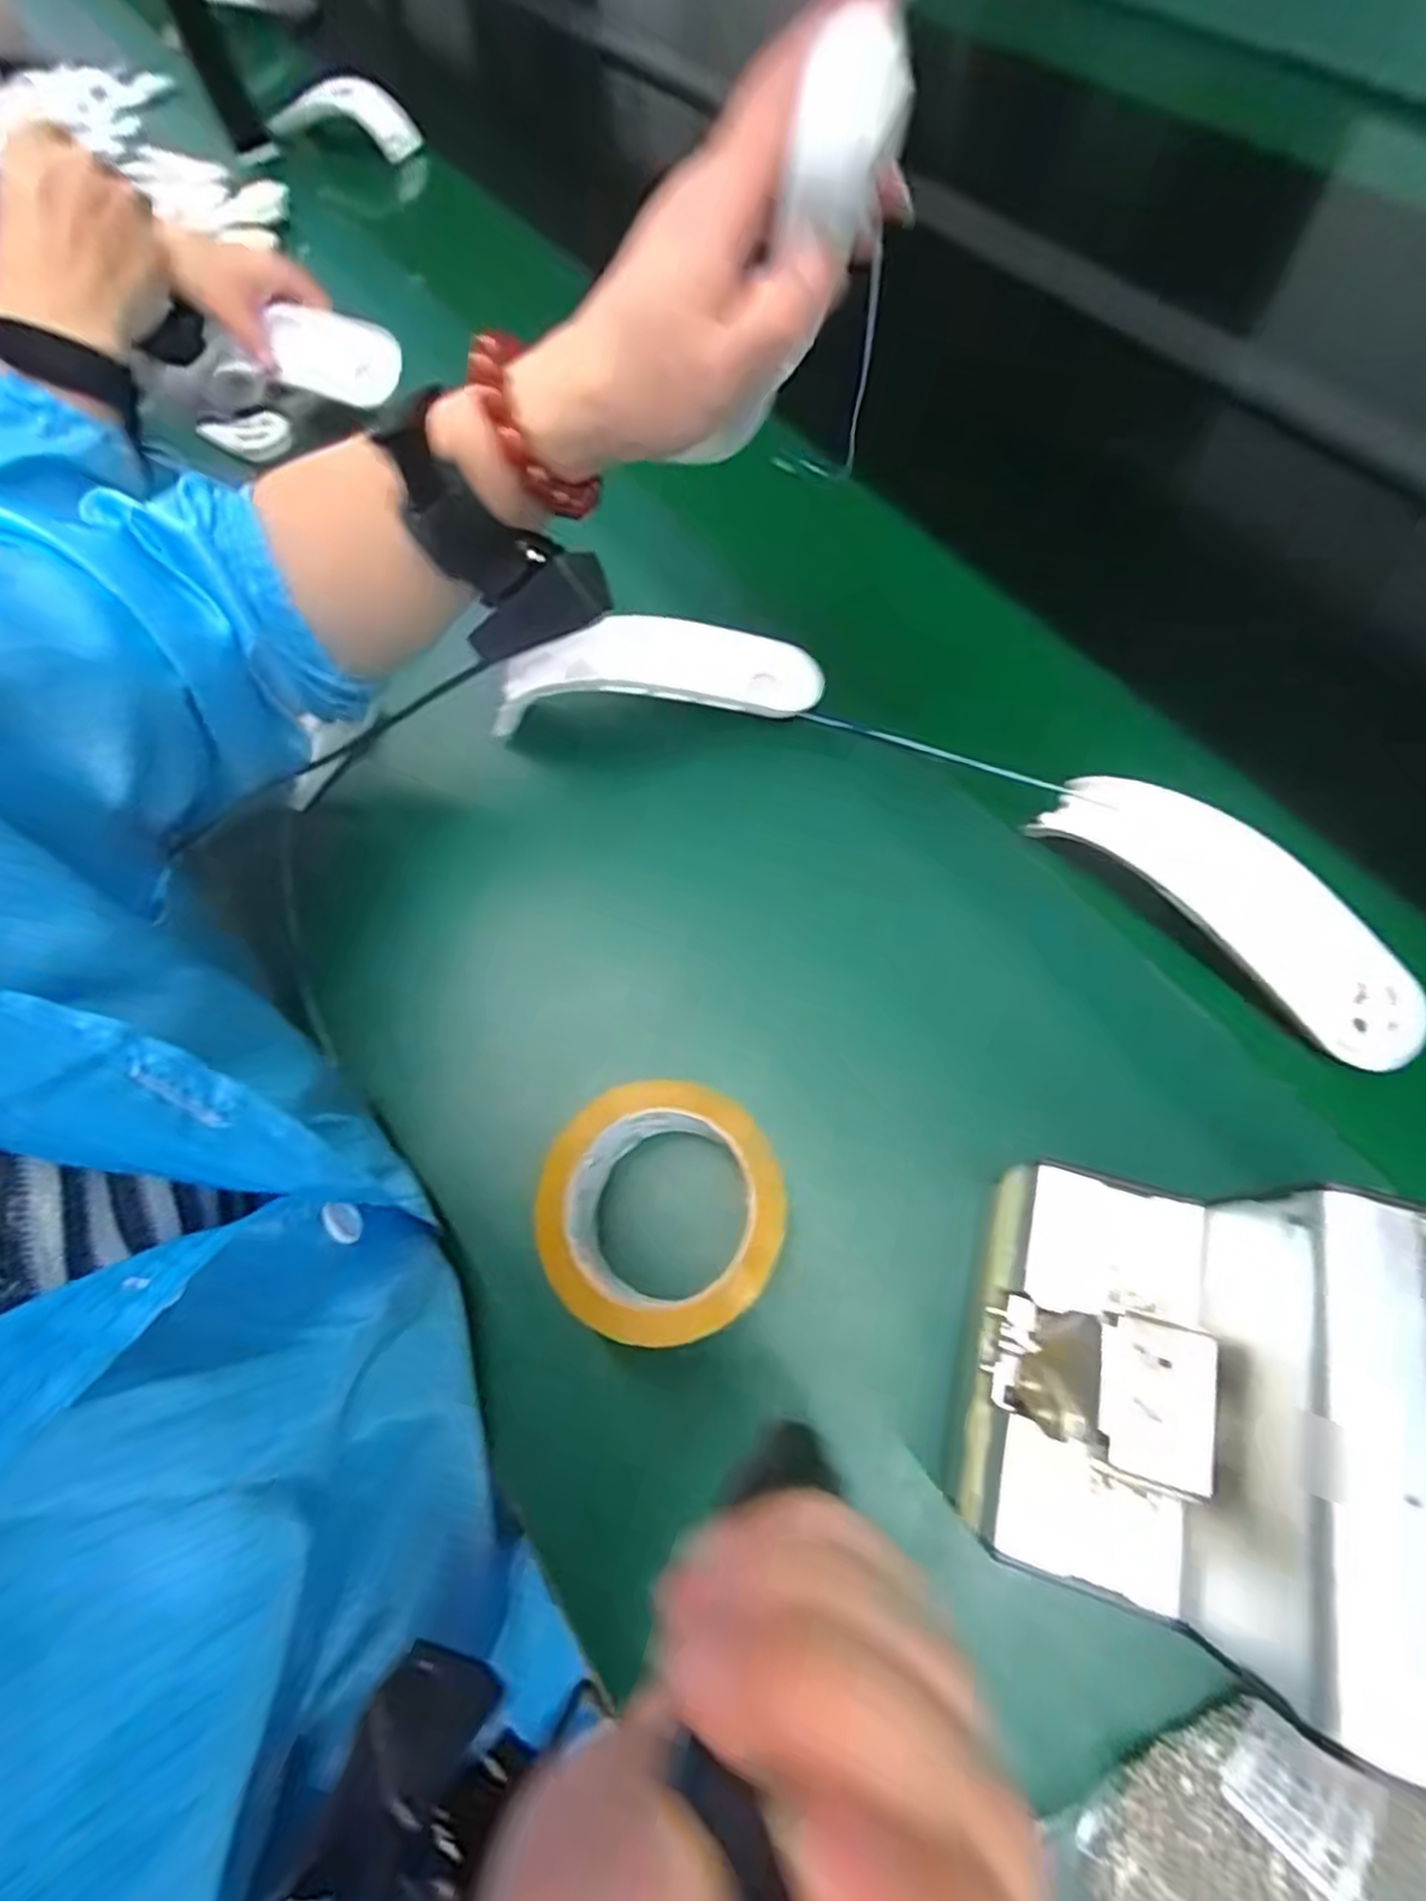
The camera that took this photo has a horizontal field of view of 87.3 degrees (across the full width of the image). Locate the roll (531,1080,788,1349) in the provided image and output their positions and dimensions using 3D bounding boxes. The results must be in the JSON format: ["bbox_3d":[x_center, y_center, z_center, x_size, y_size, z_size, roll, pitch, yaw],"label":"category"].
[{"bbox_3d":[-0.021,0.114,0.331,0.101,0.048,0.101,-1,68,2],"label":"roll"}]

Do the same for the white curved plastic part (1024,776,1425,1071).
[{"bbox_3d":[0.256,-0.022,0.369,0.044,0.047,0.194,-40,72,-12],"label":"white curved plastic part"}]

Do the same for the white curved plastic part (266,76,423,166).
[{"bbox_3d":[-0.421,-0.945,0.843,0.193,0.049,0.034,21,71,11],"label":"white curved plastic part"}]

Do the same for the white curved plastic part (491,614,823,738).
[{"bbox_3d":[-0.034,-0.164,0.458,0.203,0.054,0.054,1,68,3],"label":"white curved plastic part"}]

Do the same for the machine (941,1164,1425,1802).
[{"bbox_3d":[0.181,0.148,0.227,0.176,0.119,0.125,16,70,9],"label":"machine"}]

